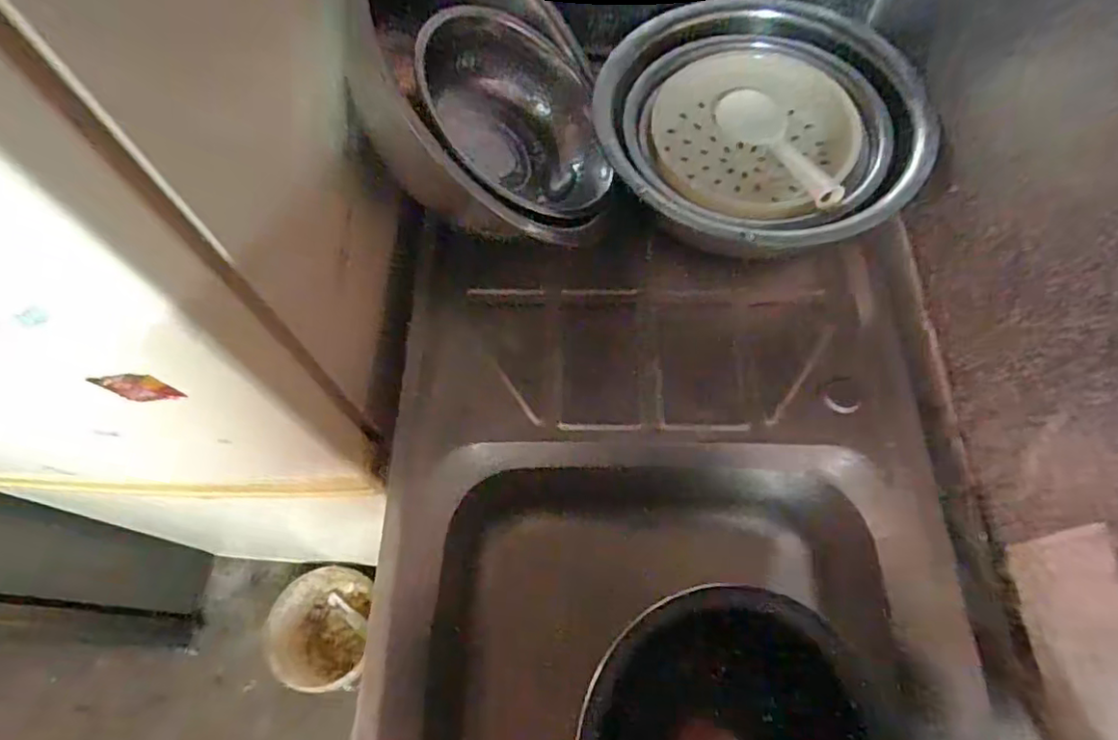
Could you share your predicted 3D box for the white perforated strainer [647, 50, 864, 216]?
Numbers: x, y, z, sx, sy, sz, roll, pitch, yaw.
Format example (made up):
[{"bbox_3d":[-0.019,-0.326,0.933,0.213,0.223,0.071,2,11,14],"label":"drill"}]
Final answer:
[{"bbox_3d":[0.212,-0.262,0.669,0.206,0.053,0.227,-38,70,-14],"label":"white perforated strainer"}]

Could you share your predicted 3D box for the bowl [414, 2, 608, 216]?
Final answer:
[{"bbox_3d":[-0.046,-0.277,0.653,0.160,0.238,0.085,-60,39,11],"label":"bowl"}]

